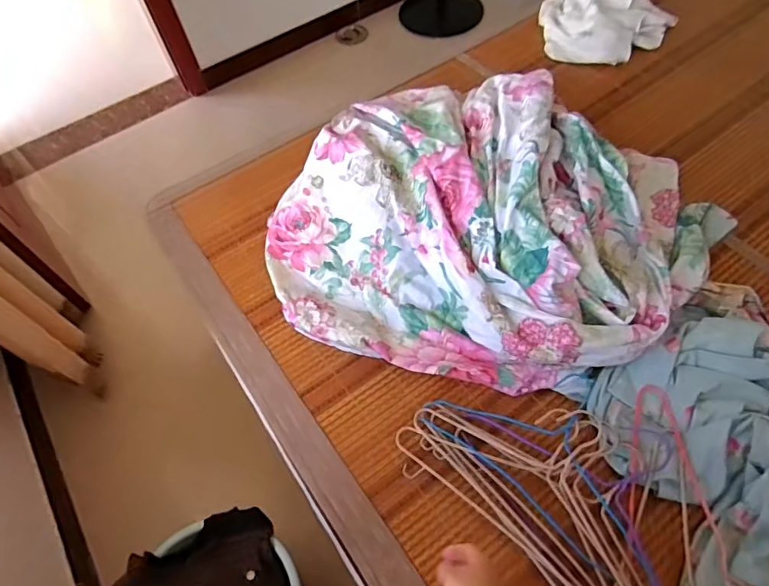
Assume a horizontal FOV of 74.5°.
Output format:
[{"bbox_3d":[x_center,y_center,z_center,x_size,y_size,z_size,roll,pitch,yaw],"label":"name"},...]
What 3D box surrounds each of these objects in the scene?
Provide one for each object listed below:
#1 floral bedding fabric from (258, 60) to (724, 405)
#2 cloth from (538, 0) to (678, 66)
[{"bbox_3d":[0.190,-0.126,0.908,0.657,0.183,0.648,-2,57,3],"label":"floral bedding fabric"},{"bbox_3d":[0.566,-0.708,1.290,0.308,0.111,0.252,8,58,10],"label":"cloth"}]

